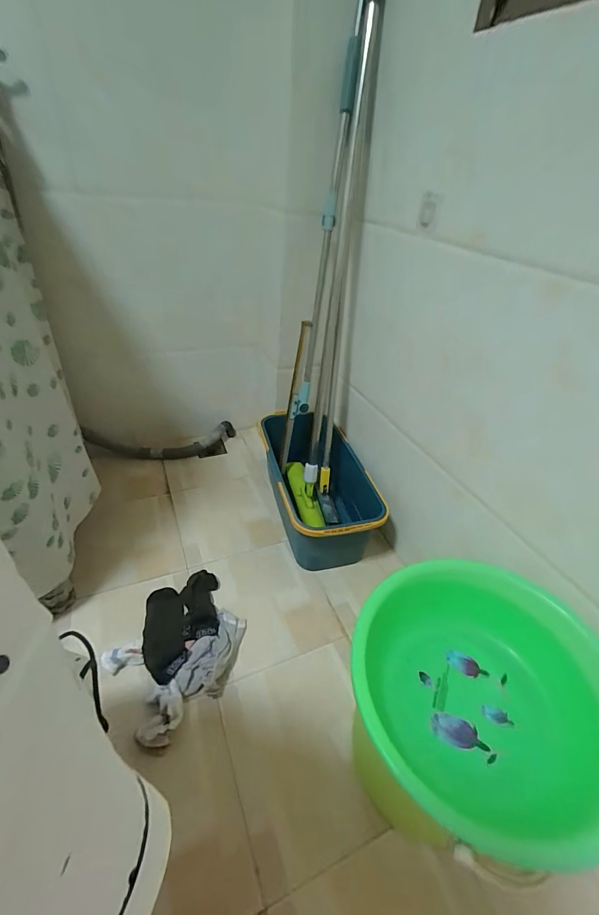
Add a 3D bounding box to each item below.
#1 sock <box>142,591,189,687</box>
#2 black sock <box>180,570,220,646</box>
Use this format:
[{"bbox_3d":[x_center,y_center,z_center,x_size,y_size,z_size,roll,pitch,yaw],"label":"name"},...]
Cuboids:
[{"bbox_3d":[-0.289,0.370,0.797,0.082,0.024,0.217,-11,39,-15],"label":"sock"},{"bbox_3d":[-0.226,0.334,0.848,0.083,0.039,0.165,-4,39,-10],"label":"black sock"}]

